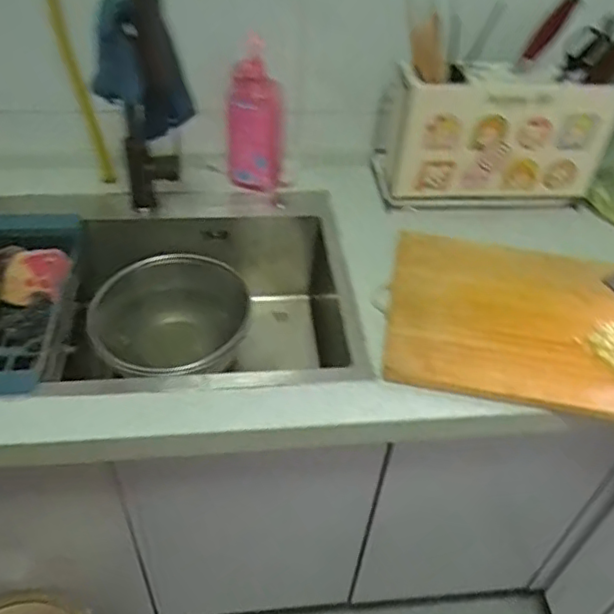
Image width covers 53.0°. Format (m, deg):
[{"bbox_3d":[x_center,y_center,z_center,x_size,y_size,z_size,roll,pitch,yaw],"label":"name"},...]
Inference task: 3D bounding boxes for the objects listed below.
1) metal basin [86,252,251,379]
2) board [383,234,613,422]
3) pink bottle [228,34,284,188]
[{"bbox_3d":[-0.214,0.015,1.058,0.250,0.104,0.254,2,44,-2],"label":"metal basin"},{"bbox_3d":[0.348,0.020,0.889,0.450,0.032,0.305,9,44,4],"label":"board"},{"bbox_3d":[-0.088,-0.322,1.054,0.100,0.240,0.093,1,44,-4],"label":"pink bottle"}]

